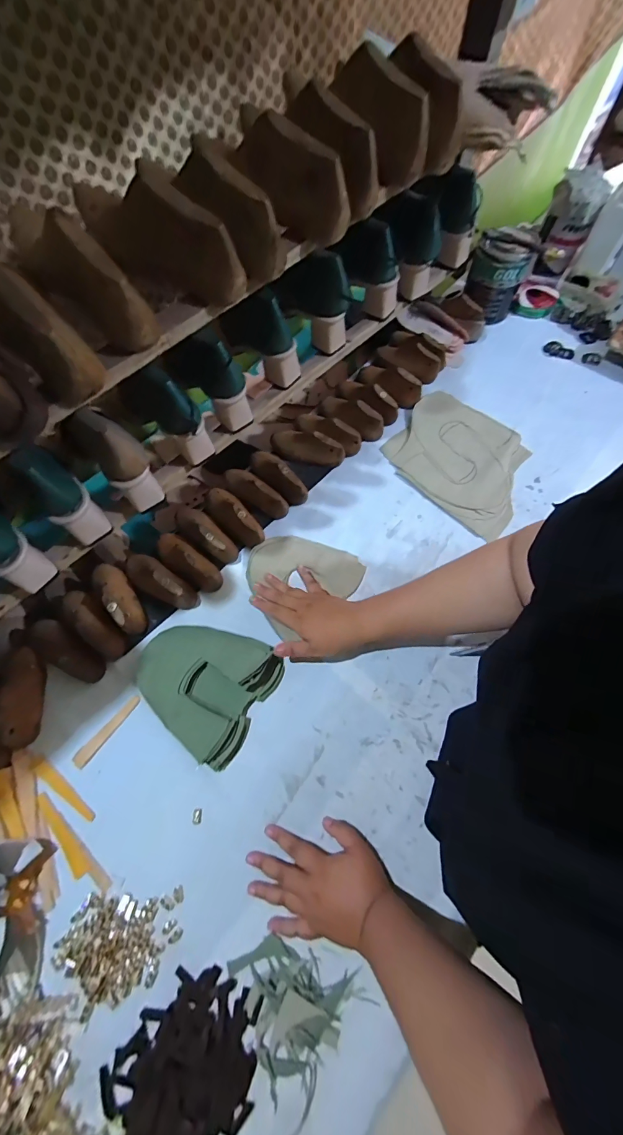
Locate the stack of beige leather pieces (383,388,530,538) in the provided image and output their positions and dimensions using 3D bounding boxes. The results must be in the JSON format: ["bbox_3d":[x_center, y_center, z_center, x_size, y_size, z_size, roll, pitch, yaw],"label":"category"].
[{"bbox_3d":[0.281,-0.205,0.686,0.216,0.016,0.261,-43,75,-15],"label":"stack of beige leather pieces"}]

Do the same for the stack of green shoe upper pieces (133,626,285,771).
[{"bbox_3d":[-0.154,0.159,0.535,0.183,0.039,0.169,29,72,11],"label":"stack of green shoe upper pieces"}]

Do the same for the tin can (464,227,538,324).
[{"bbox_3d":[0.378,-0.593,0.762,0.114,0.126,0.086,22,71,8],"label":"tin can"}]

